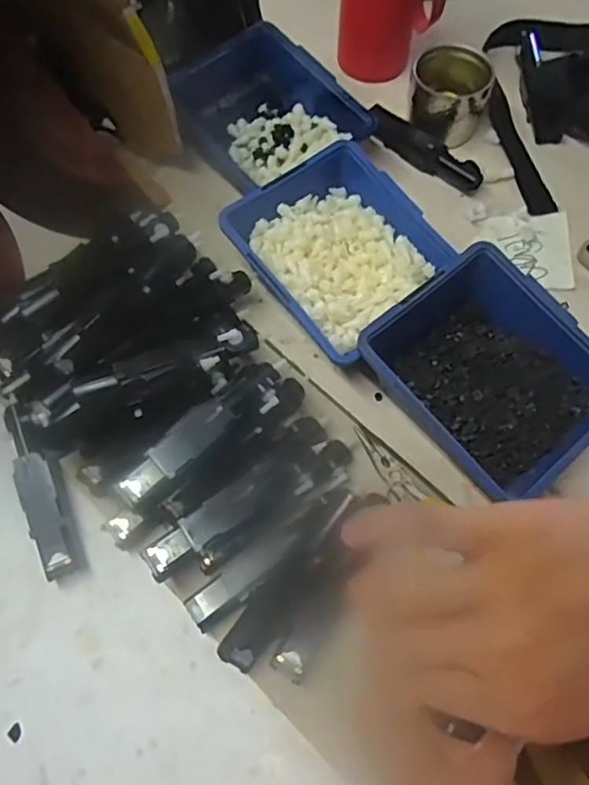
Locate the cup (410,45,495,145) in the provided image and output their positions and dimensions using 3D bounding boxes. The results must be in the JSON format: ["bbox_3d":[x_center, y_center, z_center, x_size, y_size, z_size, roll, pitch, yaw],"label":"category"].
[{"bbox_3d":[0.133,-0.254,0.509,0.064,0.058,0.064,0,66,1],"label":"cup"}]

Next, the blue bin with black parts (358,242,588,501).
[{"bbox_3d":[0.126,-0.007,0.381,0.124,0.065,0.138,-39,71,-15],"label":"blue bin with black parts"}]

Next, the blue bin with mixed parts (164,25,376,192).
[{"bbox_3d":[-0.019,-0.226,0.488,0.106,0.068,0.131,-42,71,-17],"label":"blue bin with mixed parts"}]

